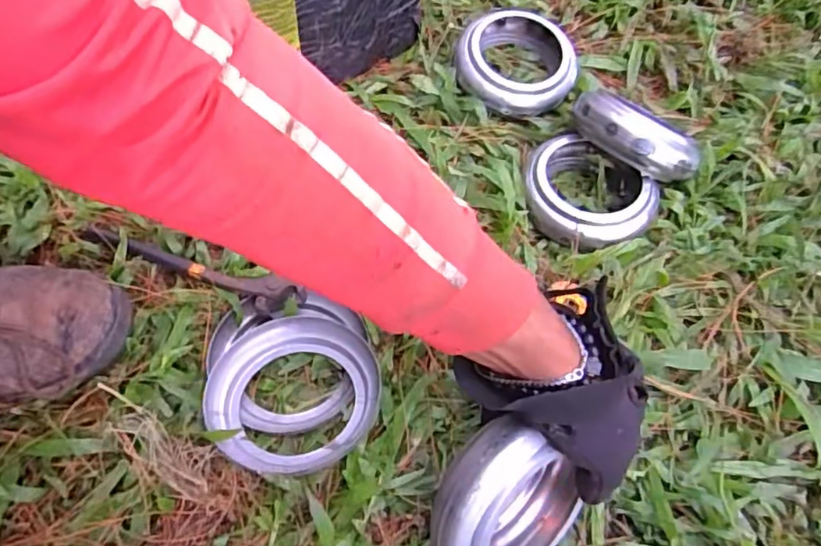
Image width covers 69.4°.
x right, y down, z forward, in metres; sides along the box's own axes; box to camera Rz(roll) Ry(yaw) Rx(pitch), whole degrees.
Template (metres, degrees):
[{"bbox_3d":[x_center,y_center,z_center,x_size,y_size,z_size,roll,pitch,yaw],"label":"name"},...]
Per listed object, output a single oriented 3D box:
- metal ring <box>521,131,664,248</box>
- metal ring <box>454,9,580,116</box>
[{"bbox_3d":[0.170,-0.082,0.577,0.117,0.032,0.128,0,64,0],"label":"metal ring"},{"bbox_3d":[0.121,-0.234,0.645,0.122,0.035,0.135,36,69,16],"label":"metal ring"}]

